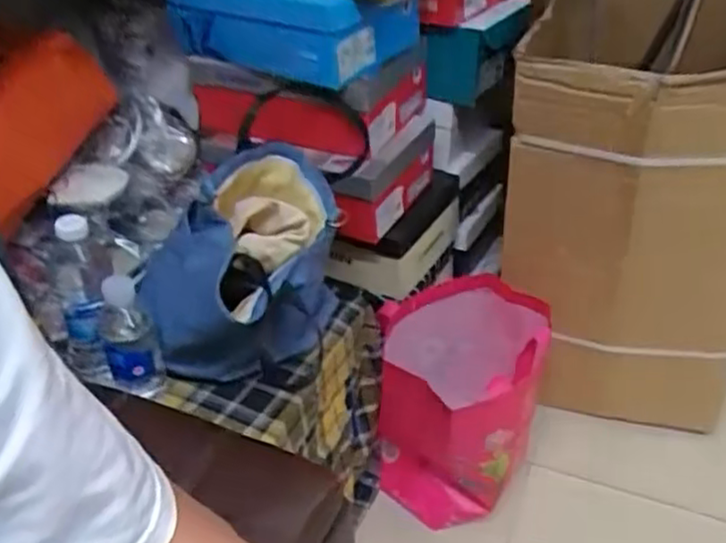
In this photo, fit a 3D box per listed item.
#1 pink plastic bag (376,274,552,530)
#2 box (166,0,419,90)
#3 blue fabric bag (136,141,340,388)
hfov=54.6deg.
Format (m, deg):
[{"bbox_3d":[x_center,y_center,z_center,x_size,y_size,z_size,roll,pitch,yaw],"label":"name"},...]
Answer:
[{"bbox_3d":[0.136,0.201,1.047,0.222,0.326,0.192,11,37,18],"label":"pink plastic bag"},{"bbox_3d":[-0.098,-0.378,1.043,0.354,0.125,0.180,24,43,32],"label":"box"},{"bbox_3d":[-0.151,-0.016,0.898,0.218,0.170,0.346,-2,35,0],"label":"blue fabric bag"}]

